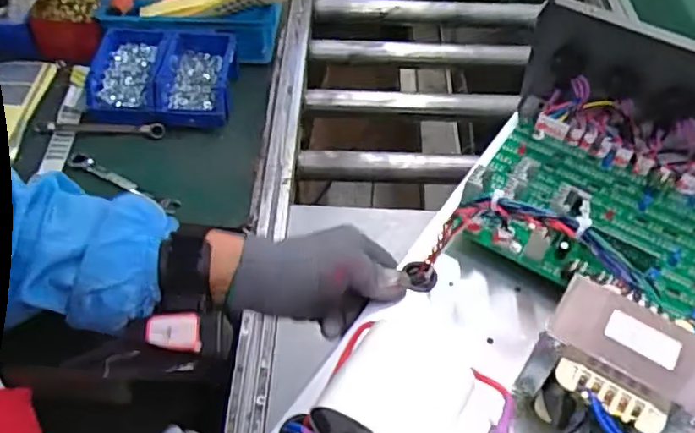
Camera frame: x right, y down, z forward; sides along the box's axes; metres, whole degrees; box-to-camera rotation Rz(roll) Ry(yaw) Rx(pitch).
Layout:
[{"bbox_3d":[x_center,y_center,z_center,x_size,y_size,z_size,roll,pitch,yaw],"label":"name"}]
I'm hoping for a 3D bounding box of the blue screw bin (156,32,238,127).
[{"bbox_3d":[-0.231,-0.214,0.933,0.110,0.055,0.158,2,50,-1],"label":"blue screw bin"}]

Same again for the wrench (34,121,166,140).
[{"bbox_3d":[-0.368,-0.131,0.910,0.185,0.020,0.019,-1,50,-3],"label":"wrench"}]

